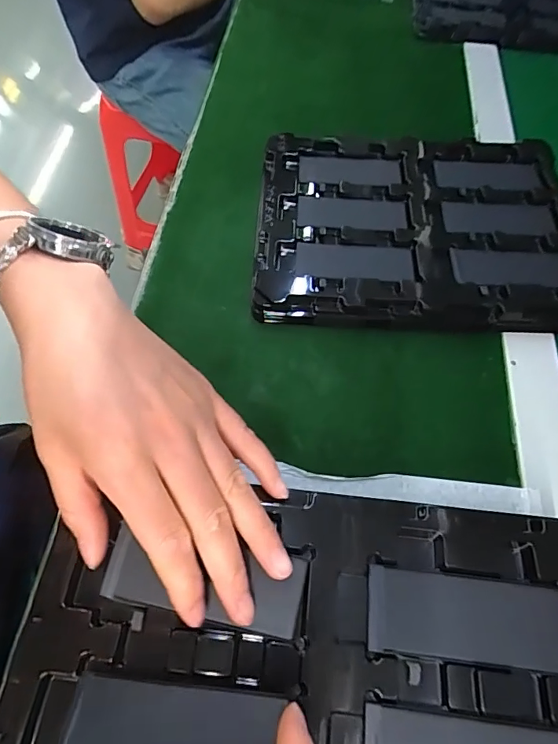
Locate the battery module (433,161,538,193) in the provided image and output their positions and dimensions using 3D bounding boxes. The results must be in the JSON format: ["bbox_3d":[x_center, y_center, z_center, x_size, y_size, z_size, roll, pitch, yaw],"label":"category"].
[{"bbox_3d":[0.191,-0.183,0.438,0.089,0.008,0.041,11,62,6],"label":"battery module"}]

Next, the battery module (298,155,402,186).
[{"bbox_3d":[0.067,-0.191,0.446,0.095,0.005,0.043,7,61,3],"label":"battery module"}]

